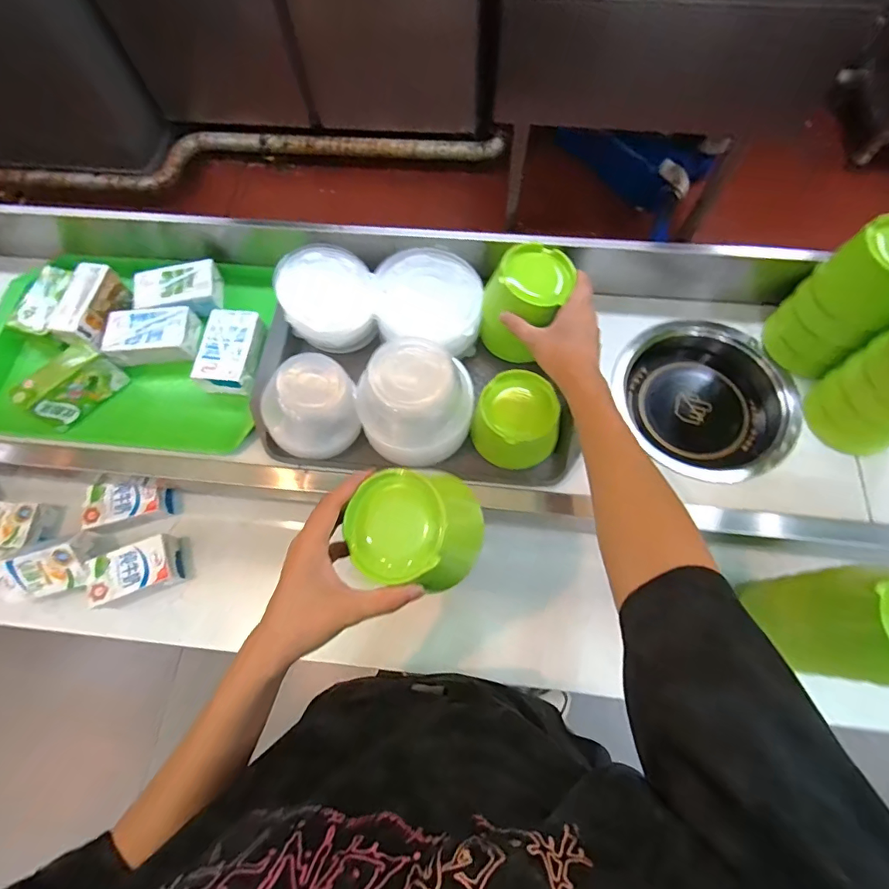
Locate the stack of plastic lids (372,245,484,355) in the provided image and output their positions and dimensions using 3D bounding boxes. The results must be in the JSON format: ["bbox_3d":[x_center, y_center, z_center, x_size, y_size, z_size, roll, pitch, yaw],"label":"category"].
[{"bbox_3d":[-0.018,-0.186,0.632,0.137,0.070,0.130,10,69,6],"label":"stack of plastic lids"}]

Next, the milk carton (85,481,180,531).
[{"bbox_3d":[-0.447,0.085,0.675,0.116,0.051,0.061,-4,68,-13],"label":"milk carton"}]

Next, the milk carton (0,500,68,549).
[{"bbox_3d":[-0.621,0.116,0.679,0.109,0.052,0.069,0,68,2],"label":"milk carton"}]

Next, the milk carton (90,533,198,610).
[{"bbox_3d":[-0.413,0.172,0.649,0.118,0.053,0.067,-19,69,-5],"label":"milk carton"}]

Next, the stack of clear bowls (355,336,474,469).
[{"bbox_3d":[-0.038,-0.045,0.556,0.134,0.109,0.117,18,70,9],"label":"stack of clear bowls"}]

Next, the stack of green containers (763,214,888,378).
[{"bbox_3d":[0.475,-0.169,0.560,0.092,0.167,0.100,-36,71,-11],"label":"stack of green containers"}]

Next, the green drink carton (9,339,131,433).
[{"bbox_3d":[-0.476,-0.075,0.605,0.044,0.066,0.106,35,73,14],"label":"green drink carton"}]

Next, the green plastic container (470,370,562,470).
[{"bbox_3d":[0.088,-0.028,0.568,0.098,0.069,0.093,25,71,11],"label":"green plastic container"}]

